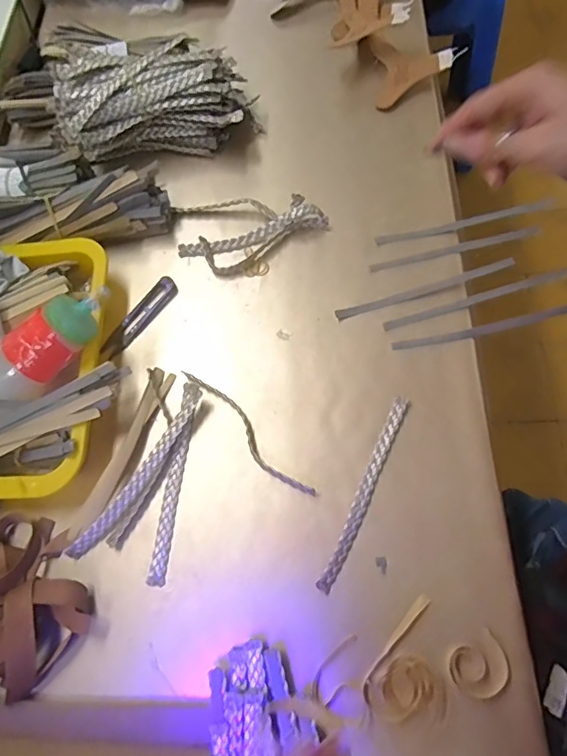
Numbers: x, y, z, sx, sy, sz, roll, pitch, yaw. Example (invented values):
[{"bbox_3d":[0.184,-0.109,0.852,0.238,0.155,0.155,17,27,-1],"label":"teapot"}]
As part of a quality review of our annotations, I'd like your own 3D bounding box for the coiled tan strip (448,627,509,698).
[{"bbox_3d":[0.144,0.212,0.365,0.043,0.004,0.036,-26,67,-5],"label":"coiled tan strip"}]

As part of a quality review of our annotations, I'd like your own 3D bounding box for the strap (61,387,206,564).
[{"bbox_3d":[-0.126,0.080,0.441,0.024,0.013,0.177,28,73,16],"label":"strap"}]

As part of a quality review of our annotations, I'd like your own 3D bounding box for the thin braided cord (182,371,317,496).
[{"bbox_3d":[-0.034,0.046,0.443,0.021,0.005,0.162,-41,69,-11],"label":"thin braided cord"}]

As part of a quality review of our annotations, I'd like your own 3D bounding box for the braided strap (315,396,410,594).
[{"bbox_3d":[0.070,0.094,0.422,0.014,0.006,0.172,22,72,15],"label":"braided strap"}]

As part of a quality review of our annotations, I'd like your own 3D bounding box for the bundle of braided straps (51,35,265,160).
[{"bbox_3d":[-0.143,-0.306,0.554,0.206,0.088,0.085,-11,68,2],"label":"bundle of braided straps"}]

